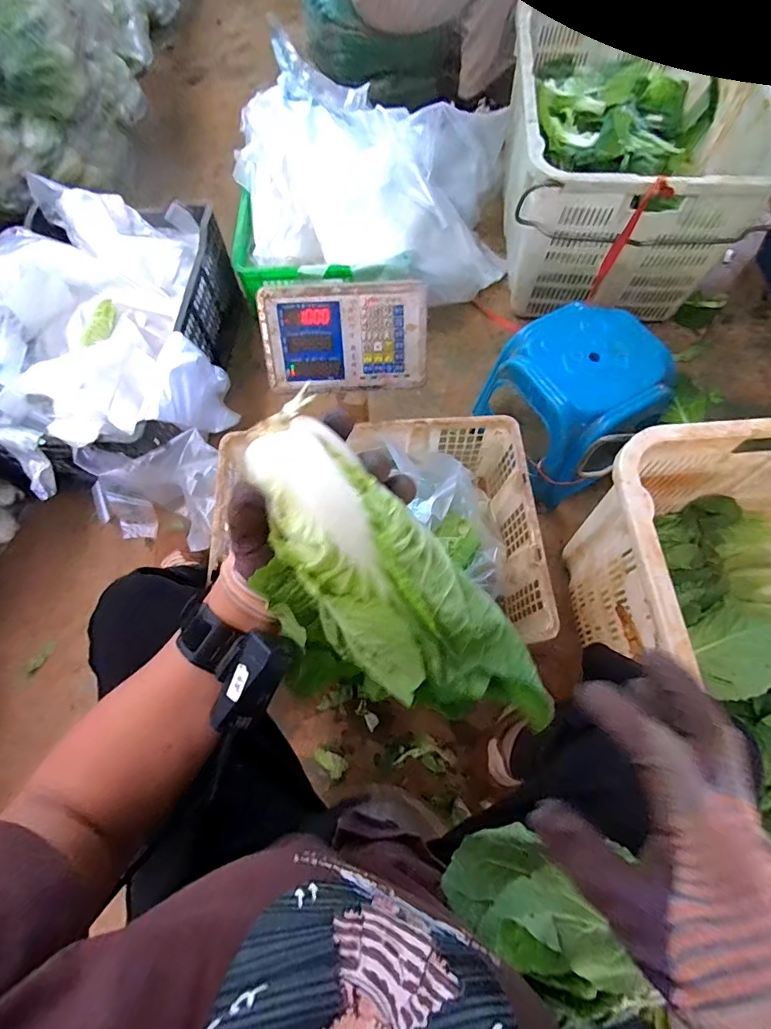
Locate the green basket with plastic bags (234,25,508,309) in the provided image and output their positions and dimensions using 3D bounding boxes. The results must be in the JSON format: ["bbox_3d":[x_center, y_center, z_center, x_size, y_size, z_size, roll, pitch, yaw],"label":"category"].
[{"bbox_3d":[-0.031,-0.790,1.111,0.646,0.234,0.576,4,68,3],"label":"green basket with plastic bags"}]

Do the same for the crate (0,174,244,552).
[{"bbox_3d":[-0.566,-0.359,0.911,0.516,0.331,0.667,12,69,6],"label":"crate"}]

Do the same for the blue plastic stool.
[{"bbox_3d":[0.351,-0.212,0.877,0.259,0.234,0.268,-28,70,-10],"label":"blue plastic stool"}]

